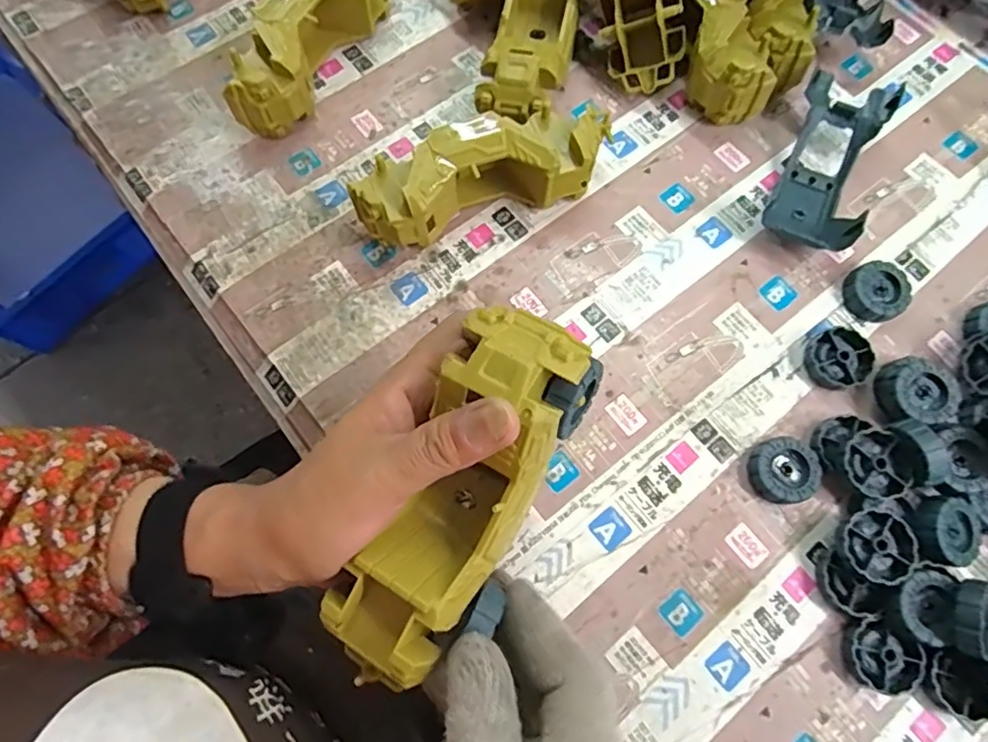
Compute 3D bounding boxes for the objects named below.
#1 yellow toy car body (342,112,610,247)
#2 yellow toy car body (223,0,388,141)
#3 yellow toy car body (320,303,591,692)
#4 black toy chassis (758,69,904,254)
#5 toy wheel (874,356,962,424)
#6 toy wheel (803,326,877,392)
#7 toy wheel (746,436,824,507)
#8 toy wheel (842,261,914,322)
[{"bbox_3d":[-0.004,-0.128,0.392,0.171,0.059,0.047,-19,73,-5],"label":"yellow toy car body"},{"bbox_3d":[-0.131,-0.245,0.432,0.051,0.059,0.168,26,74,9],"label":"yellow toy car body"},{"bbox_3d":[-0.017,0.059,0.257,0.054,0.051,0.174,27,96,9],"label":"yellow toy car body"},{"bbox_3d":[0.227,-0.140,0.406,0.055,0.034,0.130,23,74,8],"label":"black toy chassis"},{"bbox_3d":[0.254,0.013,0.360,0.036,0.024,0.040,1,72,1],"label":"toy wheel"},{"bbox_3d":[0.216,-0.006,0.372,0.038,0.012,0.039,0,72,1],"label":"toy wheel"},{"bbox_3d":[0.173,0.060,0.355,0.041,0.013,0.037,-28,74,-8],"label":"toy wheel"},{"bbox_3d":[0.250,-0.052,0.387,0.041,0.014,0.036,-27,74,-8],"label":"toy wheel"}]

